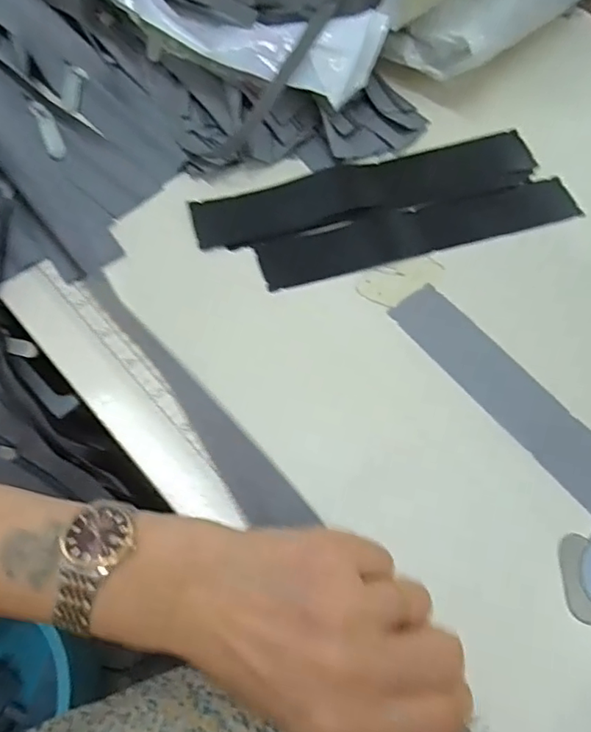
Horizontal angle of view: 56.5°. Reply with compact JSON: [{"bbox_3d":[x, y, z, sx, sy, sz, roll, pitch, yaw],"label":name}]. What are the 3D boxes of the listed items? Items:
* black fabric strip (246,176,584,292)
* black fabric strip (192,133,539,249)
[{"bbox_3d":[0.084,-0.091,0.367,0.219,0.005,0.041,-15,66,-10],"label":"black fabric strip"},{"bbox_3d":[0.052,-0.121,0.377,0.240,0.005,0.044,-15,66,-10],"label":"black fabric strip"}]

